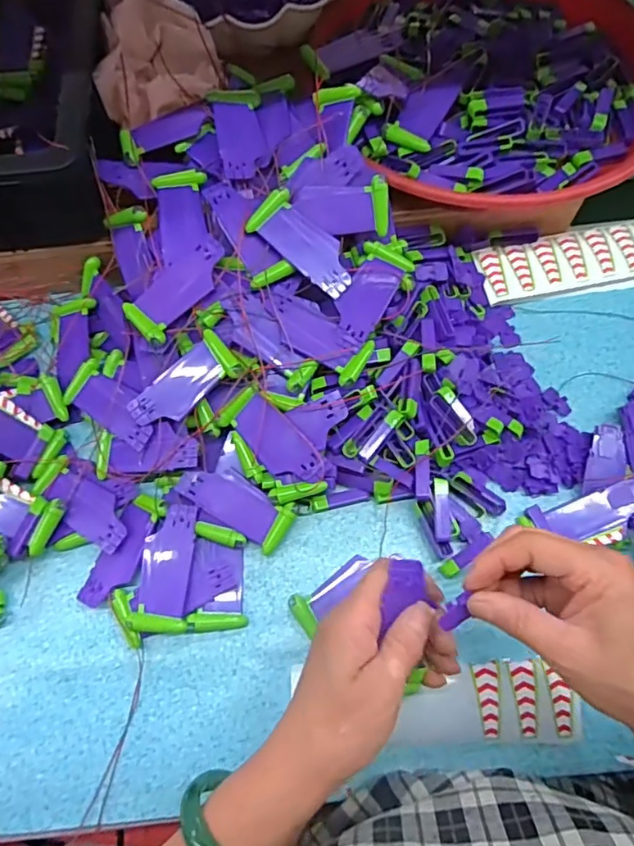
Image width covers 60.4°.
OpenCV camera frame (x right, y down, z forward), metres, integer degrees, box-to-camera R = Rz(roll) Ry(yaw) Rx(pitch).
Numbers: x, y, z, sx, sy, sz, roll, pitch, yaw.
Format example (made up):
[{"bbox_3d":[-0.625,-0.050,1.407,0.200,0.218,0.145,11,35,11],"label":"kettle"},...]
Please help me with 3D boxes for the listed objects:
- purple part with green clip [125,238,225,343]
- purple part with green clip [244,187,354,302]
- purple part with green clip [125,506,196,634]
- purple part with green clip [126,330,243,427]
[{"bbox_3d":[-0.108,-0.106,0.418,0.043,0.013,0.089,42,88,17],"label":"purple part with green clip"},{"bbox_3d":[-0.009,-0.138,0.418,0.089,0.005,0.039,38,87,-3],"label":"purple part with green clip"},{"bbox_3d":[-0.112,0.108,0.404,0.040,0.019,0.088,1,68,3],"label":"purple part with green clip"},{"bbox_3d":[-0.102,-0.030,0.414,0.089,0.014,0.041,-34,70,7],"label":"purple part with green clip"}]

